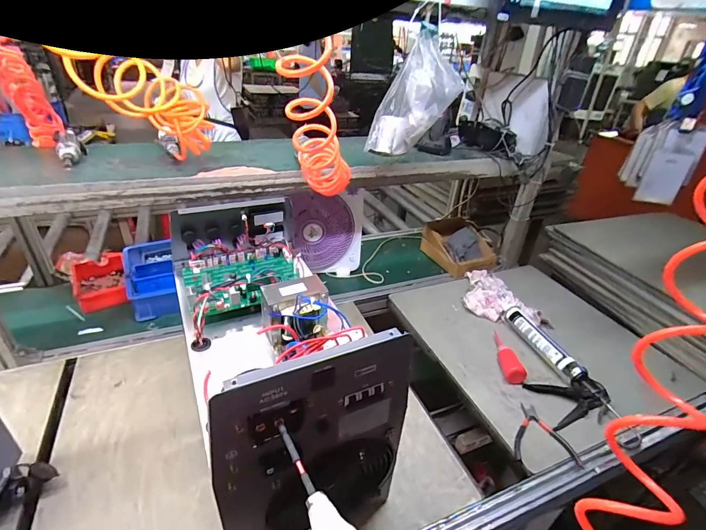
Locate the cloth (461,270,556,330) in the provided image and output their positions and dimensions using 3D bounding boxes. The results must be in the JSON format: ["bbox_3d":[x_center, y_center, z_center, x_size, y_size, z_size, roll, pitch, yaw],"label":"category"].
[{"bbox_3d":[0.469,0.094,1.134,0.245,0.063,0.213,10,31,10],"label":"cloth"}]

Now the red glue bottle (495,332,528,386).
[{"bbox_3d":[0.388,0.223,0.934,0.047,0.042,0.171,3,30,-1],"label":"red glue bottle"}]

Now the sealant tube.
[{"bbox_3d":[0.492,0.203,0.965,0.049,0.048,0.251,-6,32,-16],"label":"sealant tube"}]

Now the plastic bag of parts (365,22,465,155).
[{"bbox_3d":[0.136,-0.374,0.823,0.195,0.234,0.058,-4,33,-13],"label":"plastic bag of parts"}]

